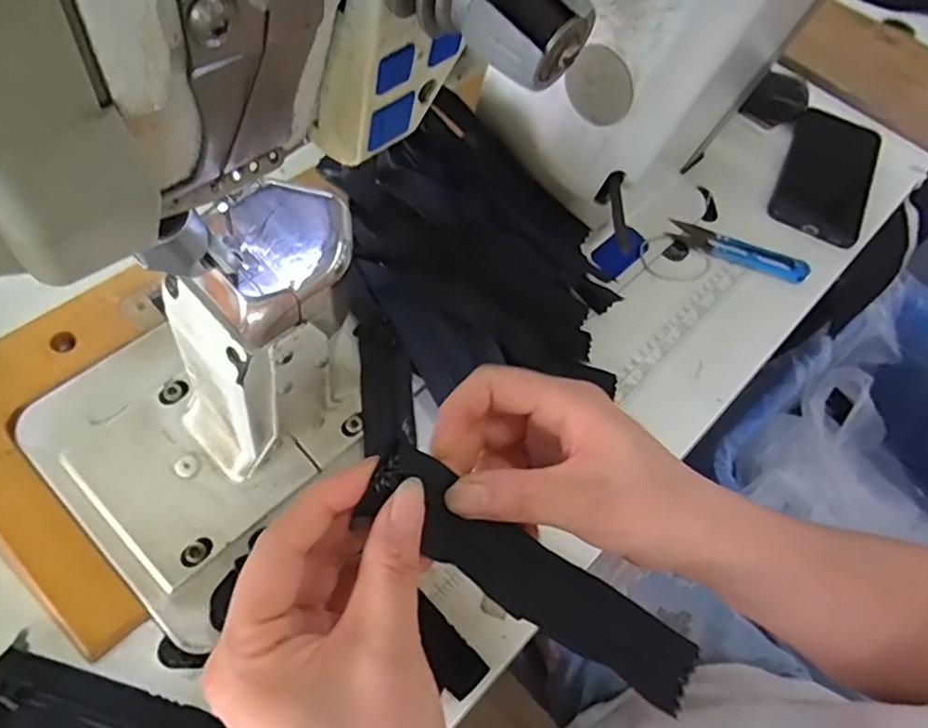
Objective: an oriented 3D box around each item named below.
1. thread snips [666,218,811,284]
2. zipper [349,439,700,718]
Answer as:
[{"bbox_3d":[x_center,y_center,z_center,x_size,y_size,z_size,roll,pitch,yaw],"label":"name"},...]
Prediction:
[{"bbox_3d":[0.228,-0.093,0.525,0.114,0.013,0.026,23,59,6],"label":"thread snips"},{"bbox_3d":[0.031,0.089,0.260,0.167,0.025,0.032,38,56,-14],"label":"zipper"}]

